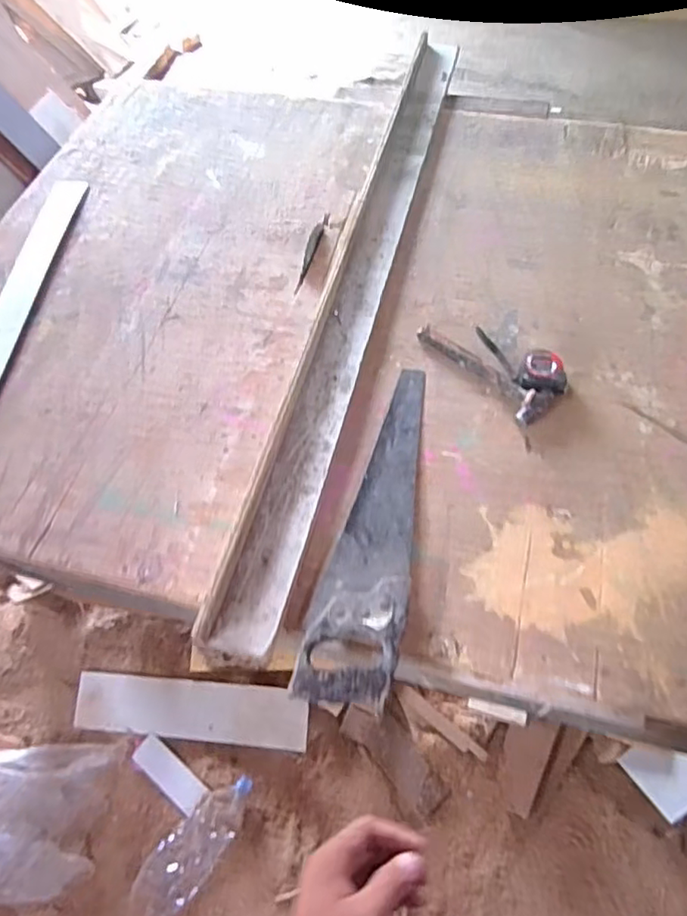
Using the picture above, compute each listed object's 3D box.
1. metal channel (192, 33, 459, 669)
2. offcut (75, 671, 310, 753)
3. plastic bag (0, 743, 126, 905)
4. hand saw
[{"bbox_3d":[0.040,-0.362,1.072,0.108,0.040,1.447,10,59,9],"label":"metal channel"},{"bbox_3d":[-0.361,0.596,1.388,0.553,0.017,0.130,2,78,8],"label":"offcut"},{"bbox_3d":[-0.686,0.797,1.292,0.335,0.045,0.288,-3,57,3],"label":"plastic bag"},{"bbox_3d":[0.055,0.076,0.800,0.114,0.027,0.497,12,59,10],"label":"hand saw"}]

